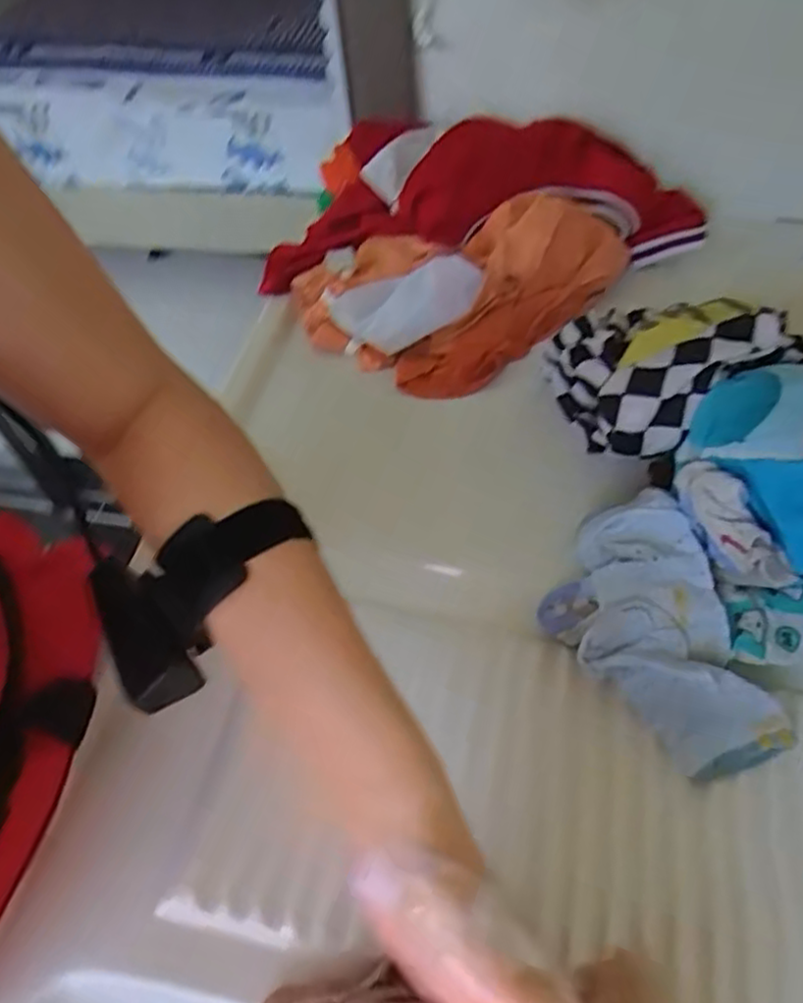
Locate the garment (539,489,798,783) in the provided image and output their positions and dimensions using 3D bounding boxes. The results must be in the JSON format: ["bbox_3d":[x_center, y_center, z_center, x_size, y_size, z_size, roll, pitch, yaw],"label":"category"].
[{"bbox_3d":[0.147,0.083,0.421,0.091,0.080,0.151,-21,53,-10],"label":"garment"}]

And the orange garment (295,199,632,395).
[{"bbox_3d":[0.061,-0.220,0.648,0.284,0.086,0.187,-37,58,-21],"label":"orange garment"}]

